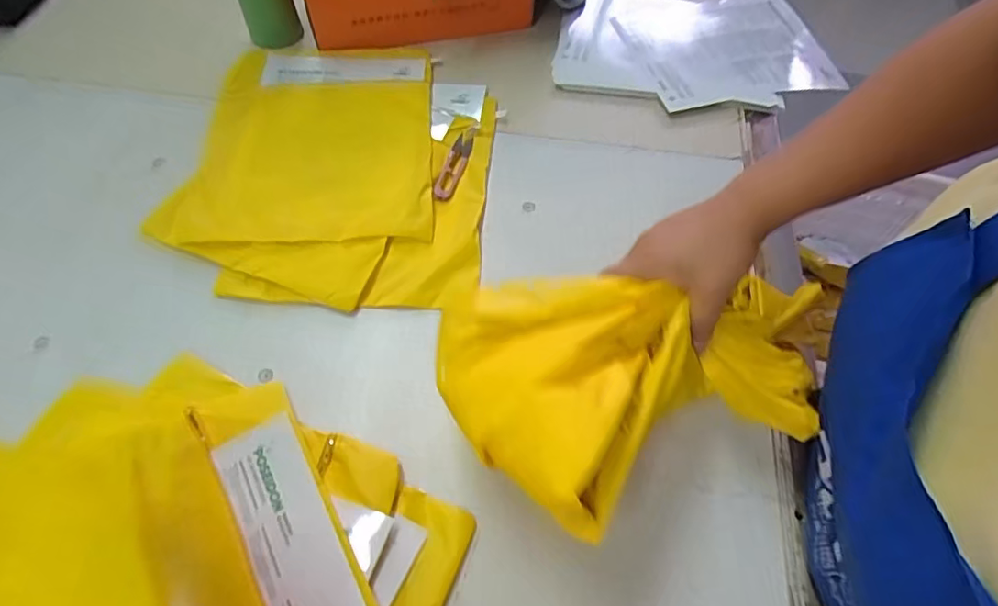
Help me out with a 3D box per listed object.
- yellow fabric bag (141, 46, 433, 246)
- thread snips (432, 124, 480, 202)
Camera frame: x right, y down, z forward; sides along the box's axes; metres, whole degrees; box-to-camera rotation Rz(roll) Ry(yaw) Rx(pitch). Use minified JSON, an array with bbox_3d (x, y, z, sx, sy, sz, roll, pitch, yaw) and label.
[{"bbox_3d":[-0.223,-0.204,0.663,0.278,0.012,0.319,-2,58,-3],"label":"yellow fabric bag"},{"bbox_3d":[-0.048,-0.167,0.650,0.024,0.009,0.120,14,58,7],"label":"thread snips"}]

